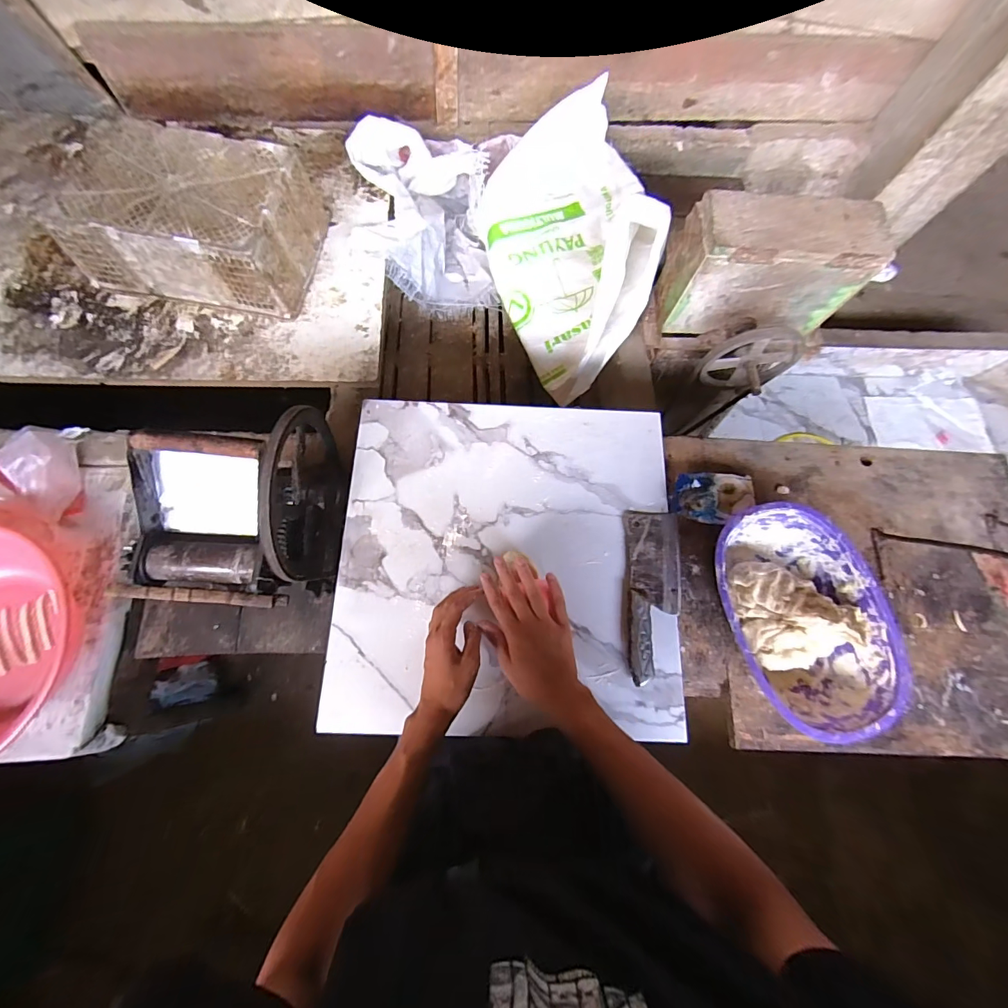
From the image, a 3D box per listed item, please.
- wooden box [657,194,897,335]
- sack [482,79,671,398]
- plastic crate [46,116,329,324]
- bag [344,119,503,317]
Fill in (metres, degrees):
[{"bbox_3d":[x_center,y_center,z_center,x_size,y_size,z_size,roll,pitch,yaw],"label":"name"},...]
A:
[{"bbox_3d":[0.532,-0.479,0.884,0.353,0.228,0.138,4,73,-4],"label":"wooden box"},{"bbox_3d":[0.163,-0.655,1.032,0.384,0.243,0.758,-4,74,-7],"label":"sack"},{"bbox_3d":[-0.680,-0.644,0.964,0.468,0.170,0.333,12,73,-2],"label":"plastic crate"},{"bbox_3d":[-0.198,-0.750,1.157,0.305,0.268,0.405,-16,76,-10],"label":"bag"}]

